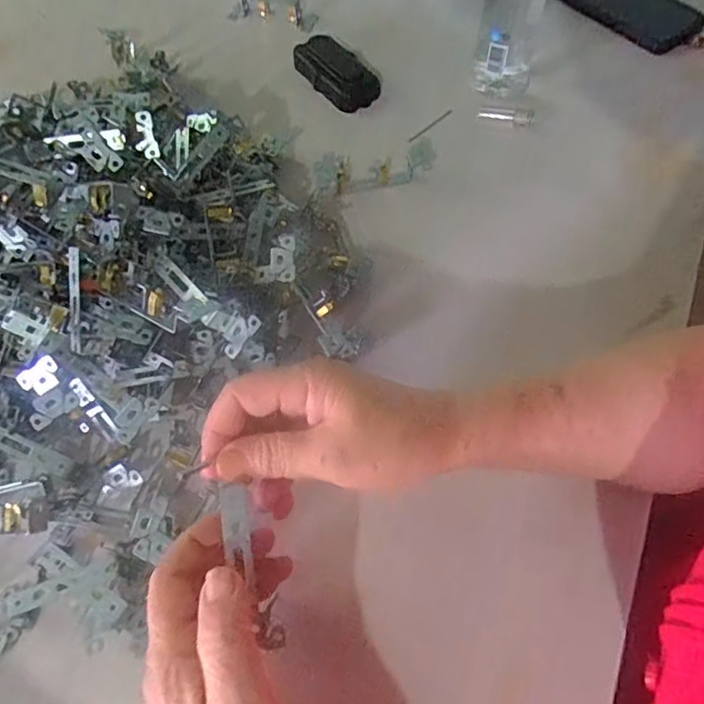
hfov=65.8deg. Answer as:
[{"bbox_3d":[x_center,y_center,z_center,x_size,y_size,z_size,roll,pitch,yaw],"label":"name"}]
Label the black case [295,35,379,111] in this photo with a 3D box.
[{"bbox_3d":[-0.018,-0.293,0.563,0.049,0.023,0.102,-34,67,-14],"label":"black case"}]

